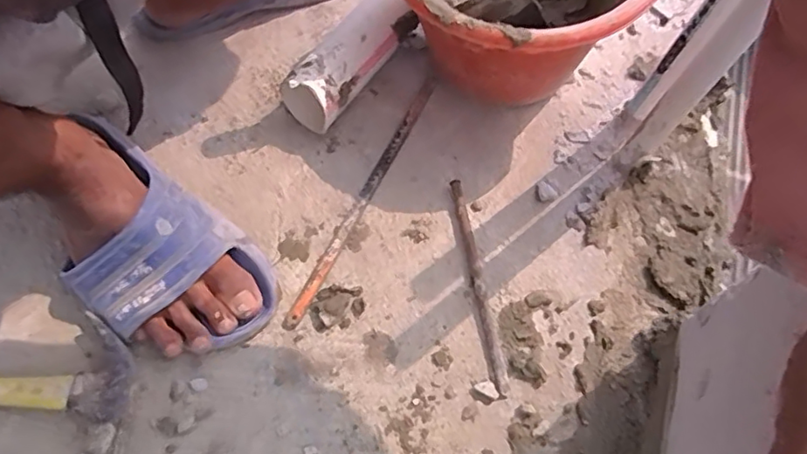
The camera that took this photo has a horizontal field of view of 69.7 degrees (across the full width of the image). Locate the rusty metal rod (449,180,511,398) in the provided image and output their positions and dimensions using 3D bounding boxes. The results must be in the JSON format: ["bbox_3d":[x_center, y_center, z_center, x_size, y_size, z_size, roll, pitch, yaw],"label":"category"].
[{"bbox_3d":[0.065,0.047,0.512,0.012,0.009,0.201,-6,62,-7],"label":"rusty metal rod"}]

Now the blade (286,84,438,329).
[{"bbox_3d":[-0.033,-0.035,0.555,0.015,0.007,0.304,23,63,9],"label":"blade"}]

